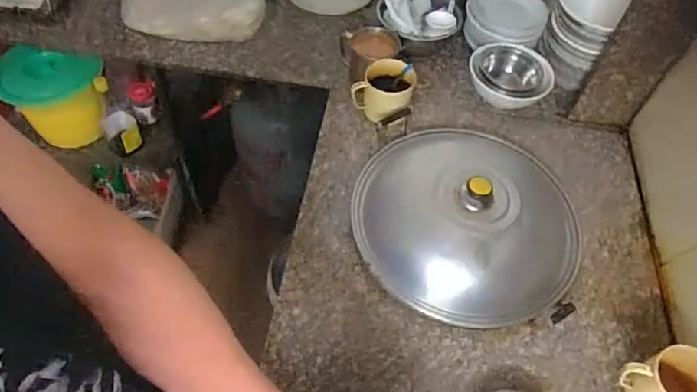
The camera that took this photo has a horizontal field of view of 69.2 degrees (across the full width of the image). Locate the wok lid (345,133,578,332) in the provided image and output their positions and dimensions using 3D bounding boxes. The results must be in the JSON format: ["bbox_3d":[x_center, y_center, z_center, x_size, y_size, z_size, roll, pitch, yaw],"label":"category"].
[{"bbox_3d":[0.203,0.028,0.853,0.363,0.108,0.364,2,55,-3],"label":"wok lid"}]

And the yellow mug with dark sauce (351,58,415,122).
[{"bbox_3d":[0.070,-0.202,1.014,0.110,0.115,0.090,16,55,7],"label":"yellow mug with dark sauce"}]

